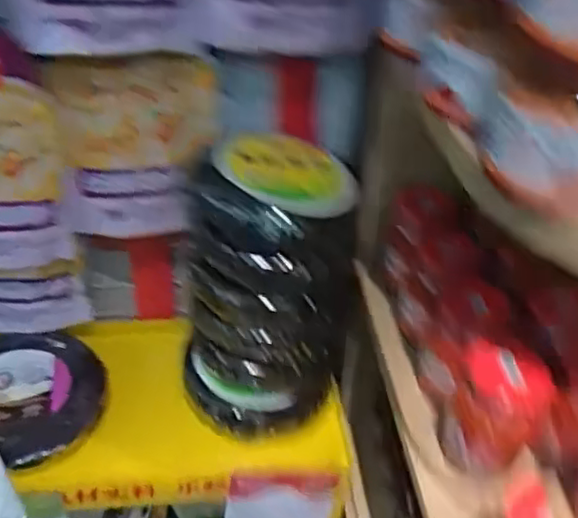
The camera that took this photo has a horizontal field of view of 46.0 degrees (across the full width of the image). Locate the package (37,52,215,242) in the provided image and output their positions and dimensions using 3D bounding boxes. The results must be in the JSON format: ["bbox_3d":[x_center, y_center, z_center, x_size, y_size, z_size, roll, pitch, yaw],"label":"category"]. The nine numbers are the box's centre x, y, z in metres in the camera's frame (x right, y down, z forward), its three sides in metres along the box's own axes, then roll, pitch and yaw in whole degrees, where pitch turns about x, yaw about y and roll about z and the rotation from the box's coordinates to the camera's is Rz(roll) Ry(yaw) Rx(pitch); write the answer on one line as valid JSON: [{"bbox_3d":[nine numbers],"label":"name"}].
[{"bbox_3d":[-0.182,-0.130,0.821,0.184,0.206,0.075,-1,38,-3],"label":"package"}]

